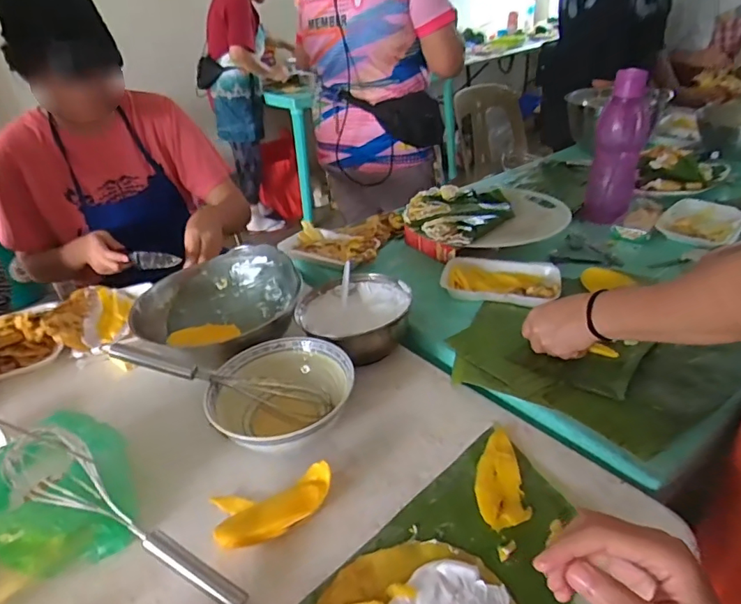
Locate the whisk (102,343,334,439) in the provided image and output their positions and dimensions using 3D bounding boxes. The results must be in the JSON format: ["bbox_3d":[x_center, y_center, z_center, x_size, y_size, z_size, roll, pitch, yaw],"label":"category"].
[{"bbox_3d":[-0.184,0.094,0.614,0.279,0.050,0.060,17,35,3],"label":"whisk"}]

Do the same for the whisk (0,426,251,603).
[{"bbox_3d":[-0.223,0.199,0.460,0.285,0.046,0.059,29,41,12],"label":"whisk"}]

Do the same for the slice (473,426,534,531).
[{"bbox_3d":[0.129,0.179,0.518,0.048,0.012,0.112,-4,32,2],"label":"slice"}]

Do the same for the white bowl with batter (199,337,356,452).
[{"bbox_3d":[-0.101,0.117,0.610,0.158,0.065,0.168,-4,32,2],"label":"white bowl with batter"}]

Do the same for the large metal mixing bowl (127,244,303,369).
[{"bbox_3d":[-0.223,0.011,0.753,0.225,0.089,0.213,-4,32,2],"label":"large metal mixing bowl"}]

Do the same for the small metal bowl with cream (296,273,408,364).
[{"bbox_3d":[-0.026,0.029,0.729,0.155,0.071,0.159,-4,32,2],"label":"small metal bowl with cream"}]

